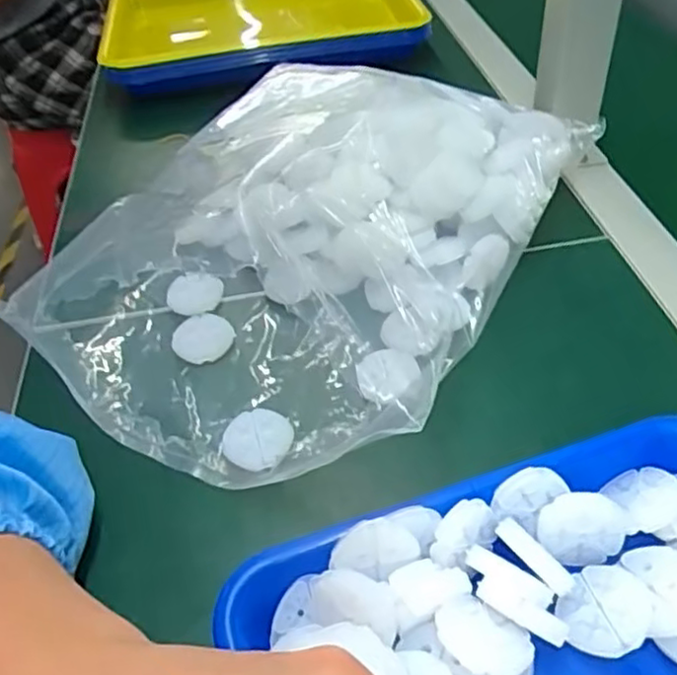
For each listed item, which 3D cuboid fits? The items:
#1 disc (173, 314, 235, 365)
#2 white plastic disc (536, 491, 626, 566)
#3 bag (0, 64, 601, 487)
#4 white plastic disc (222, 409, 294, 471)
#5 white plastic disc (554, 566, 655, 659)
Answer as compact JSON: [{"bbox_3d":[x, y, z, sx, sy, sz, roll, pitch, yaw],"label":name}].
[{"bbox_3d":[-0.087,0.000,0.426,0.036,0.007,0.040,-29,49,-21],"label":"disc"},{"bbox_3d":[0.103,0.082,0.284,0.035,0.034,0.005,7,19,4],"label":"white plastic disc"},{"bbox_3d":[-0.020,-0.081,0.445,0.260,0.092,0.355,20,51,24],"label":"bag"},{"bbox_3d":[-0.042,0.055,0.362,0.035,0.008,0.036,-3,45,3],"label":"white plastic disc"},{"bbox_3d":[0.105,0.108,0.265,0.031,0.009,0.036,29,55,31],"label":"white plastic disc"}]

